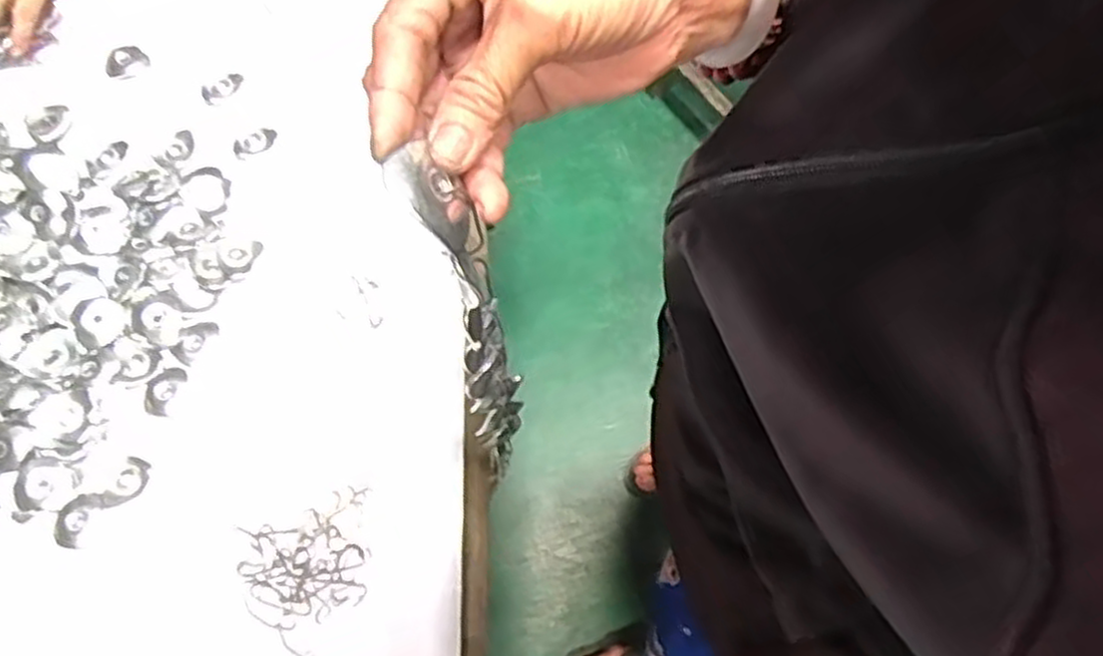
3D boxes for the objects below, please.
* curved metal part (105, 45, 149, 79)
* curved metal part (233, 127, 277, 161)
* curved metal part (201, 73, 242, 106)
[{"bbox_3d":[-0.345,-0.216,0.640,0.032,0.008,0.025,-42,75,-17],"label":"curved metal part"},{"bbox_3d":[-0.229,-0.143,0.612,0.034,0.004,0.019,-24,70,-11],"label":"curved metal part"},{"bbox_3d":[-0.262,-0.191,0.633,0.035,0.004,0.017,-34,73,-15],"label":"curved metal part"}]

